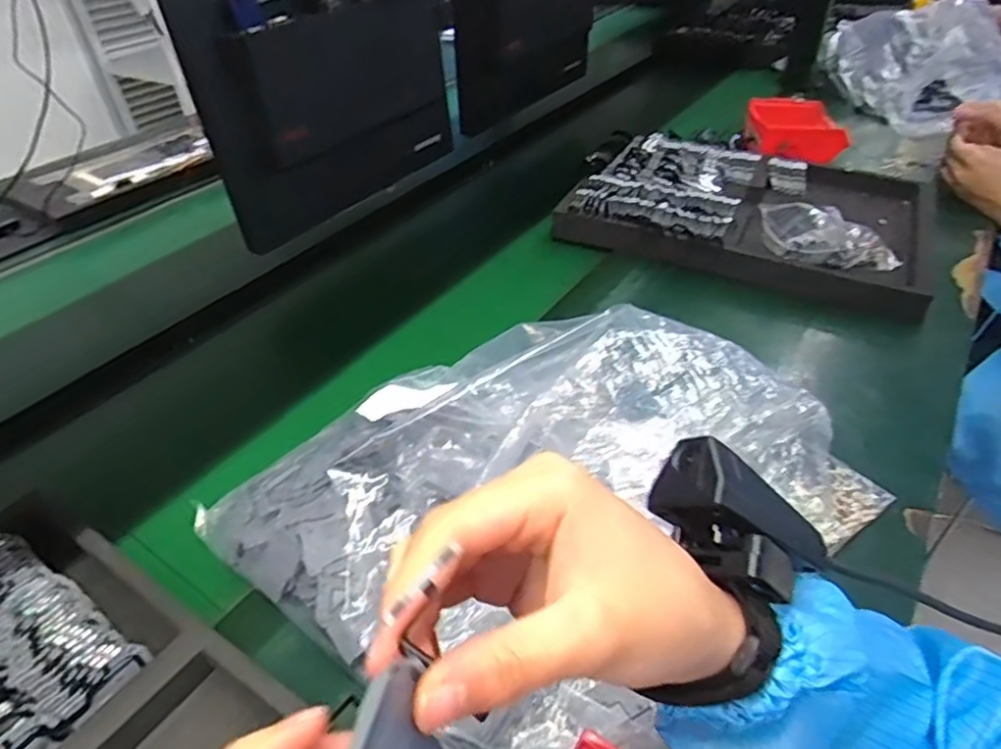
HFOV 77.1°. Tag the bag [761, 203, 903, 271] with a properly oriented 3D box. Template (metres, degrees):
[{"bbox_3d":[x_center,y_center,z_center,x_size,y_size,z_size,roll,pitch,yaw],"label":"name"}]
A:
[{"bbox_3d":[0.384,-0.161,0.729,0.172,0.068,0.081,12,37,-12],"label":"bag"}]

